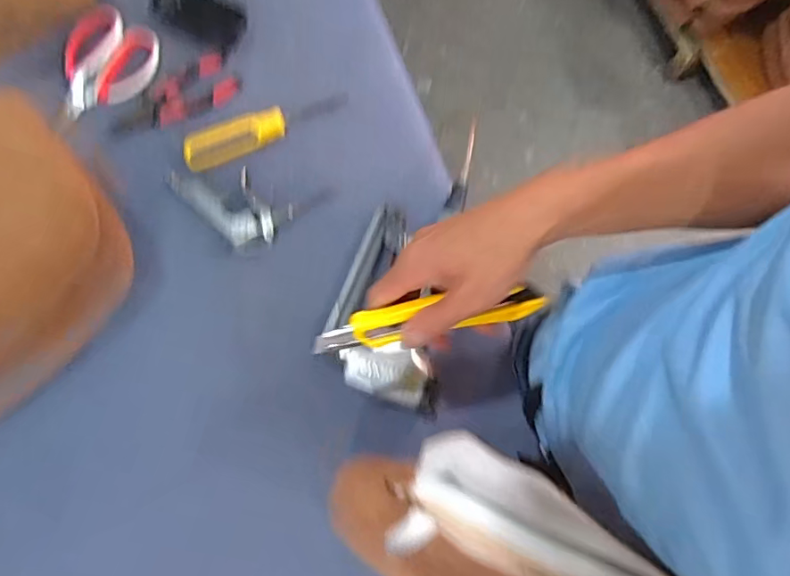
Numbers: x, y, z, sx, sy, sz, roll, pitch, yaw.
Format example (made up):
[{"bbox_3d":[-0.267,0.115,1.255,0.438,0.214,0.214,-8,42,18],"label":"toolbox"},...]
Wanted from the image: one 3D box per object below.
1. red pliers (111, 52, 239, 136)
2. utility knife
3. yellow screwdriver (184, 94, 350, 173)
[{"bbox_3d":[-0.255,-0.217,0.587,0.145,0.014,0.055,-28,81,-7],"label":"red pliers"},{"bbox_3d":[0.024,0.022,0.373,0.166,0.021,0.027,-7,79,-3],"label":"utility knife"},{"bbox_3d":[-0.146,-0.185,0.582,0.191,0.032,0.038,-27,81,-6],"label":"yellow screwdriver"}]

